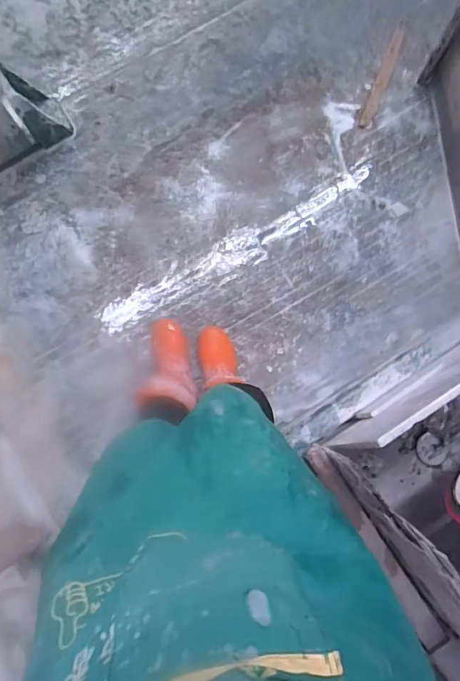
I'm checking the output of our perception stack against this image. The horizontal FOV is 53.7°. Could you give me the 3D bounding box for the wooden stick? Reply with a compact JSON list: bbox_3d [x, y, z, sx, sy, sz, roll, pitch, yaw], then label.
[{"bbox_3d":[0.418,-0.720,1.225,0.032,0.016,0.313,21,82,1],"label":"wooden stick"}]

